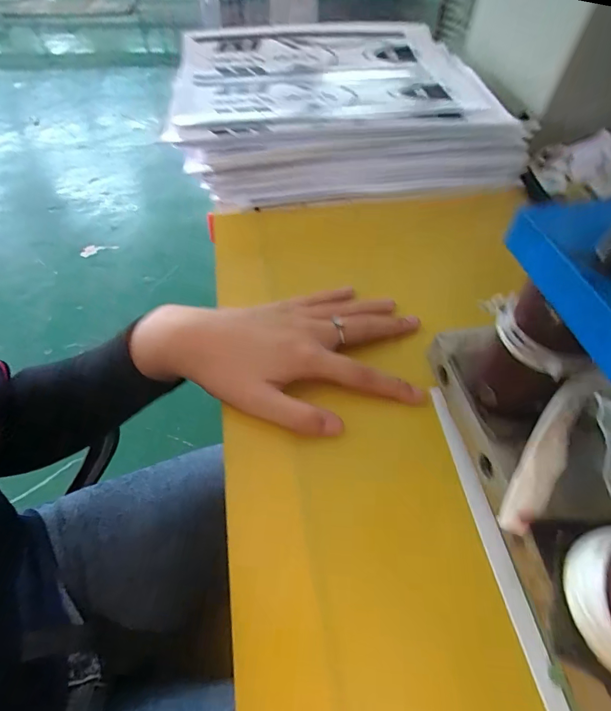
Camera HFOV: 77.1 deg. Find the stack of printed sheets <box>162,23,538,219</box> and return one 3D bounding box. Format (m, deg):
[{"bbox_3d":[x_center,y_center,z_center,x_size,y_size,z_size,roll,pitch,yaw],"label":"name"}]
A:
[{"bbox_3d":[0.036,-0.297,0.457,0.339,0.079,0.298,-3,52,-4],"label":"stack of printed sheets"}]

